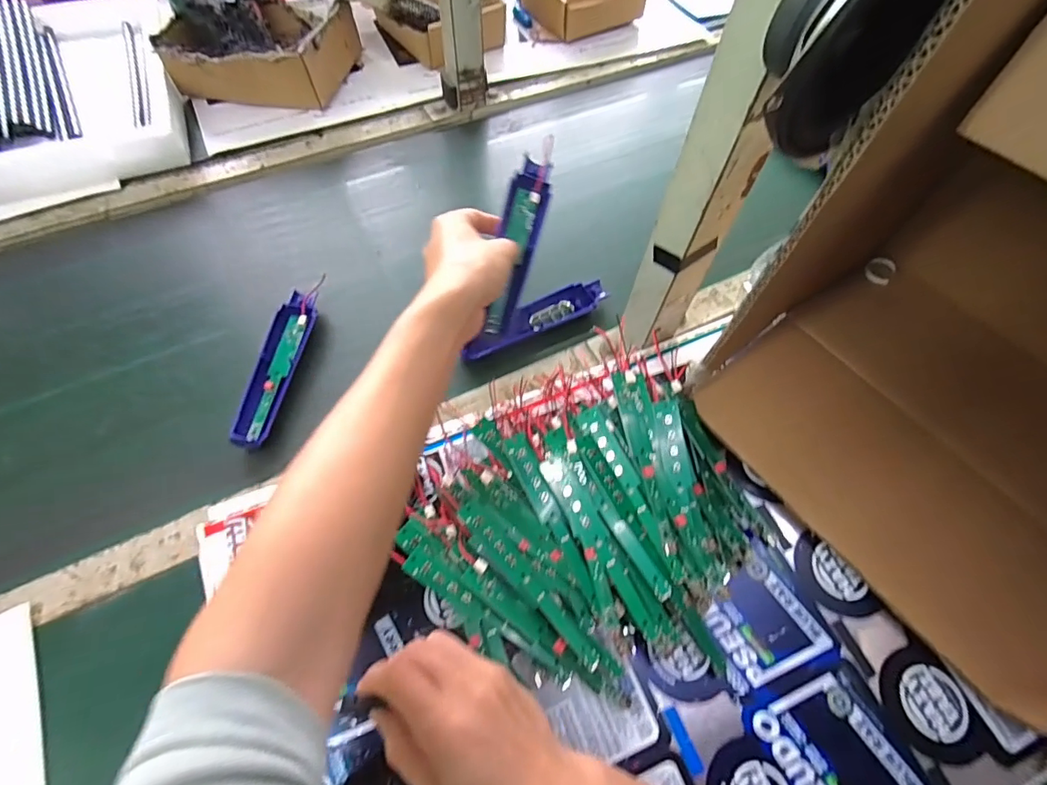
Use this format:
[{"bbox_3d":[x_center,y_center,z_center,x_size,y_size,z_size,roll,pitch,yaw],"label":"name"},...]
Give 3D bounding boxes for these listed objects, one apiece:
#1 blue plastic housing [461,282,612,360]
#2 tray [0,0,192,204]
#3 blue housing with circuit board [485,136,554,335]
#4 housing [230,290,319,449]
[{"bbox_3d":[0.011,-0.079,0.502,0.167,0.018,0.041,-24,64,-16],"label":"blue plastic housing"},{"bbox_3d":[-0.605,-0.391,0.623,0.285,0.063,0.371,-18,63,-13],"label":"tray"},{"bbox_3d":[-0.003,-0.136,0.429,0.034,0.024,0.176,11,84,3],"label":"blue housing with circuit board"},{"bbox_3d":[-0.237,-0.025,0.463,0.034,0.023,0.168,9,60,2],"label":"housing"}]

